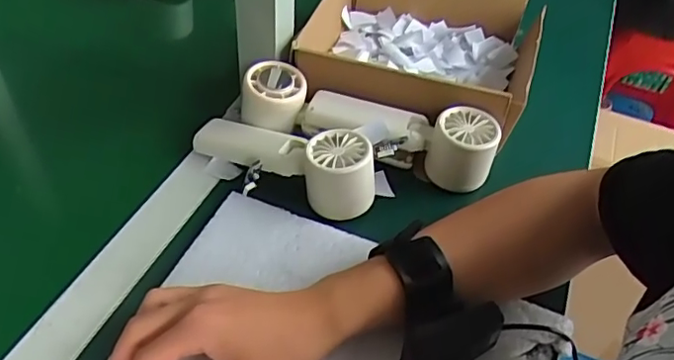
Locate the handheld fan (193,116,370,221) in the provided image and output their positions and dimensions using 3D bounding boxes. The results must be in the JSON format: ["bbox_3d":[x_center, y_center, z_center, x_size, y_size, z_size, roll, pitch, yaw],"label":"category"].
[{"bbox_3d":[-0.048,-0.021,0.484,0.164,0.051,0.059,22,48,15],"label":"handheld fan"}]

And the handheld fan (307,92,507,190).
[{"bbox_3d":[0.053,-0.038,0.510,0.165,0.050,0.058,15,46,9],"label":"handheld fan"}]

